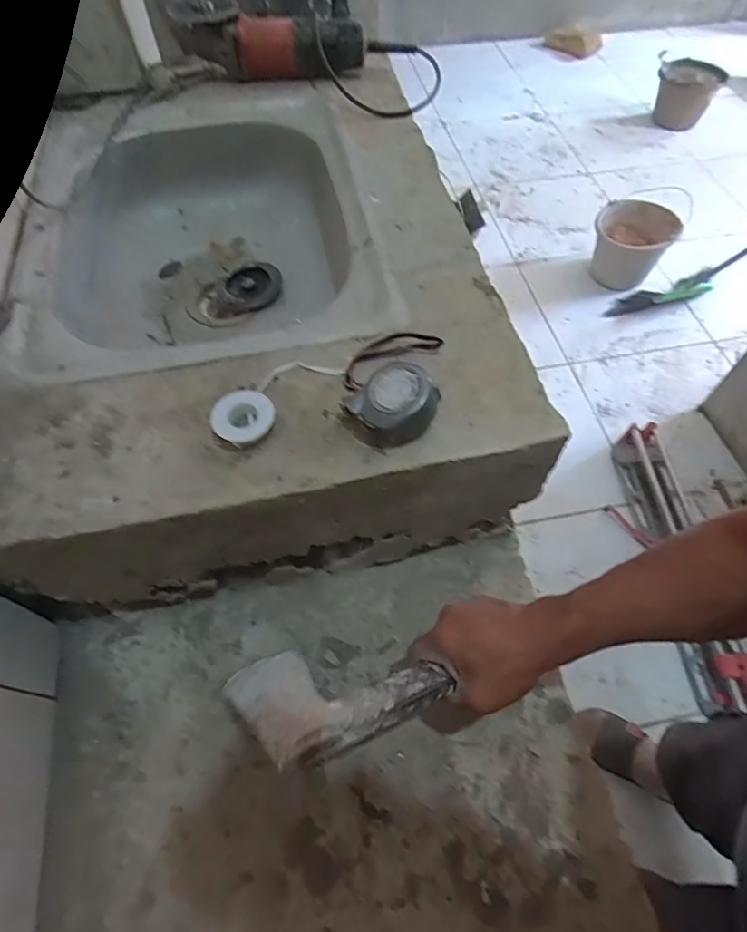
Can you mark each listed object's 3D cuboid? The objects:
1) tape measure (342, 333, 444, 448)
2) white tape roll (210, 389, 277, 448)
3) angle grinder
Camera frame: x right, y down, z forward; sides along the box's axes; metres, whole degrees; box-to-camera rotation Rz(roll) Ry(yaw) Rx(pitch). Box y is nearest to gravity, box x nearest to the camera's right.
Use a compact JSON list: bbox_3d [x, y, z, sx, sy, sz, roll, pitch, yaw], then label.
[{"bbox_3d":[0.016,-0.078,0.438,0.077,0.050,0.122,6,60,3],"label":"tape measure"},{"bbox_3d":[-0.107,-0.039,0.430,0.050,0.021,0.045,-16,61,-9],"label":"white tape roll"},{"bbox_3d":[-0.143,-0.595,0.735,0.251,0.065,0.058,7,60,4],"label":"angle grinder"}]

